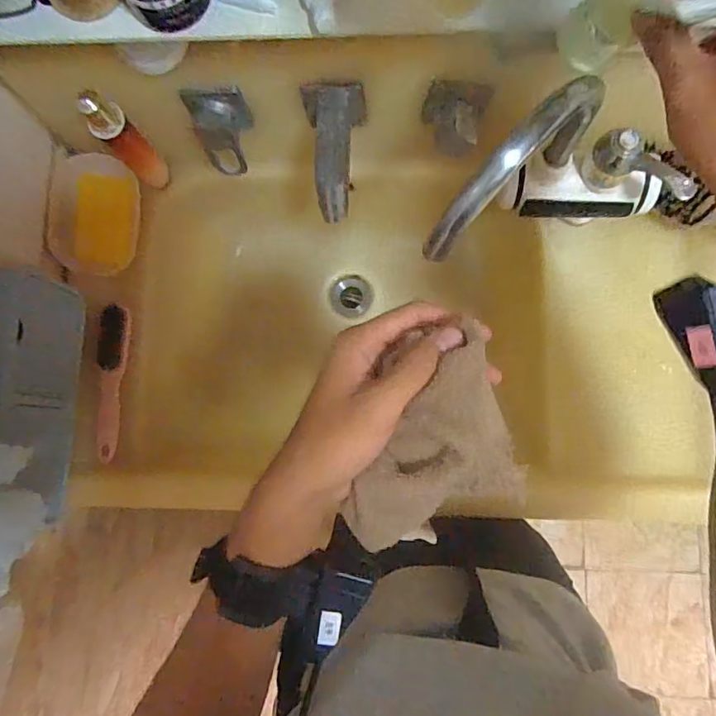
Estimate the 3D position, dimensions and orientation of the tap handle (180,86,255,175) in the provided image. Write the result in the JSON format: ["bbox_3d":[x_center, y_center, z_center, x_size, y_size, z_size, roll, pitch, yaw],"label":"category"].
[{"bbox_3d":[-0.148,-0.251,0.585,0.061,0.089,0.047,-7,82,3],"label":"tap handle"}]

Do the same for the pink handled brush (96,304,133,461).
[{"bbox_3d":[-0.301,0.030,0.638,0.025,0.037,0.184,2,90,45],"label":"pink handled brush"}]

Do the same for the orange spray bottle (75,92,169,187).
[{"bbox_3d":[-0.259,-0.242,0.586,0.038,0.162,0.029,-38,82,-2],"label":"orange spray bottle"}]

